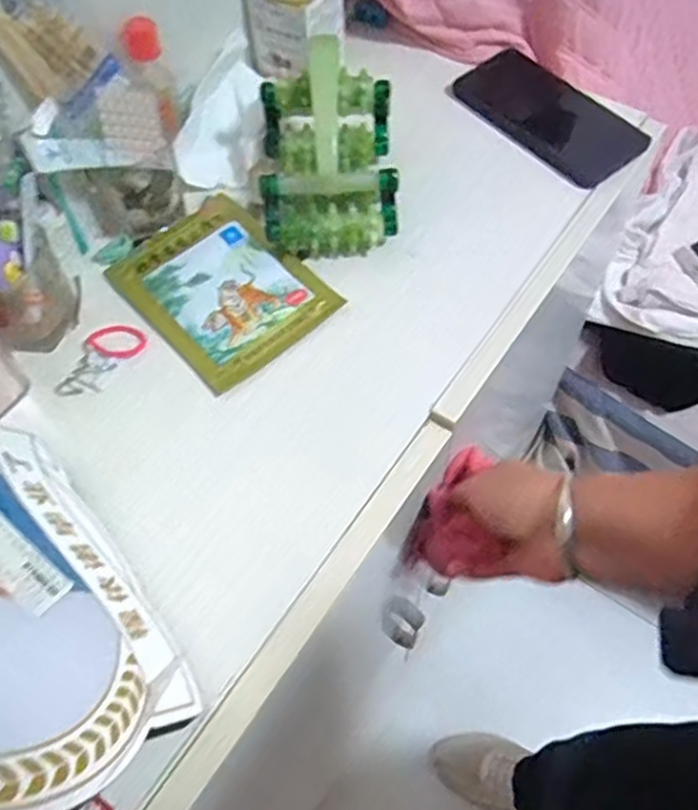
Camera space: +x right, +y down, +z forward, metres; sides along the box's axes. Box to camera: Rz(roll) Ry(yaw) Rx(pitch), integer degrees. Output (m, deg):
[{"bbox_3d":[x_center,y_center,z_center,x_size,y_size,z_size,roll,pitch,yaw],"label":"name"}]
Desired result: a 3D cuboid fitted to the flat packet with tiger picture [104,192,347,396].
[{"bbox_3d":[-0.093,-0.086,0.518,0.113,0.011,0.146,-38,66,-19],"label":"flat packet with tiger picture"}]

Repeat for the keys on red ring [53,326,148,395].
[{"bbox_3d":[-0.172,-0.032,0.488,0.036,0.006,0.066,32,66,19],"label":"keys on red ring"}]

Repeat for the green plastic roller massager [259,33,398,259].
[{"bbox_3d":[-0.016,-0.187,0.526,0.096,0.085,0.129,-3,60,0],"label":"green plastic roller massager"}]

